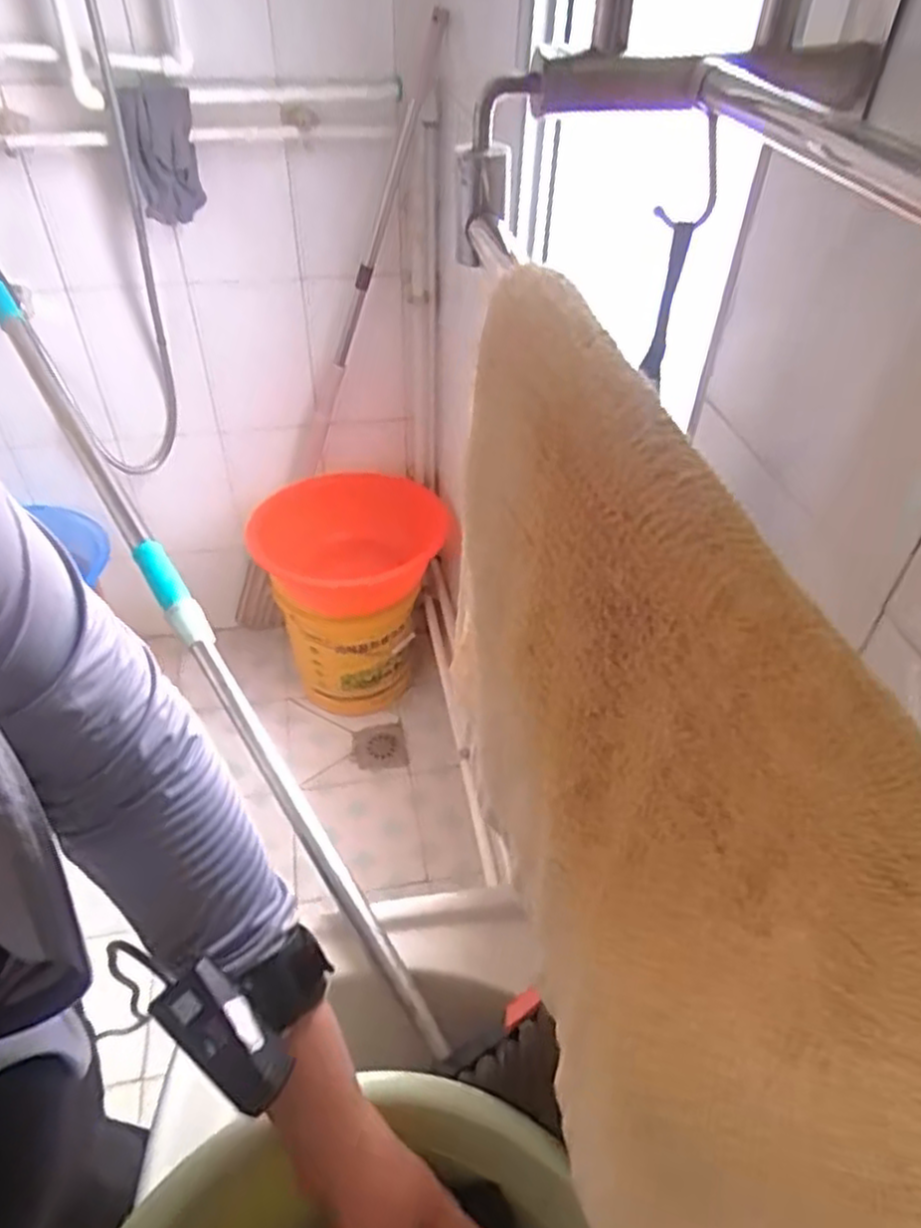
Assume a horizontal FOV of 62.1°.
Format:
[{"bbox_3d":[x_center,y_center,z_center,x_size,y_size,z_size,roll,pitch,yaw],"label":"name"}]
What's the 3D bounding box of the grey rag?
[{"bbox_3d":[-0.417,-0.640,1.078,0.090,0.167,0.047,-20,50,-16],"label":"grey rag"}]

